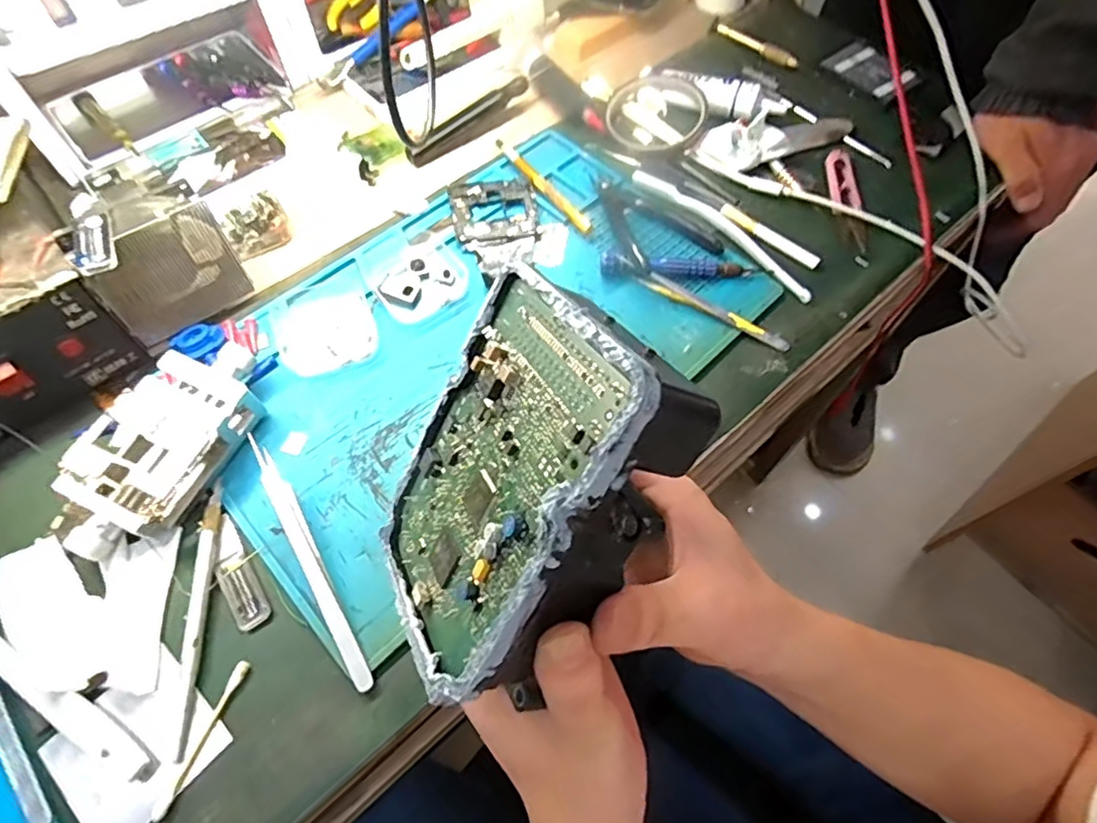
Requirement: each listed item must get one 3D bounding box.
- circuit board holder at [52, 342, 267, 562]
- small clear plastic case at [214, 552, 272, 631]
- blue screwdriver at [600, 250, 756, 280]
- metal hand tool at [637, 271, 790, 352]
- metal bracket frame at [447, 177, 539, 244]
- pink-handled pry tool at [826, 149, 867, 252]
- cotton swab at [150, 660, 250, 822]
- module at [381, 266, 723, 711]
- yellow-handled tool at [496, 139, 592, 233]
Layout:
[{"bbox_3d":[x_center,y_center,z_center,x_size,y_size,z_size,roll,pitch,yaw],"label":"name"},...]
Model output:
[{"bbox_3d":[-0.225,0.019,0.353,0.064,0.034,0.134,29,65,13],"label":"circuit board holder"},{"bbox_3d":[-0.169,0.099,0.330,0.018,0.004,0.041,-31,67,-16],"label":"small clear plastic case"},{"bbox_3d":[0.094,-0.106,0.438,0.110,0.013,0.018,0,62,-2],"label":"blue screwdriver"},{"bbox_3d":[0.117,-0.072,0.423,0.112,0.009,0.011,31,66,14],"label":"metal hand tool"},{"bbox_3d":[-0.043,-0.158,0.469,0.065,0.005,0.060,-7,63,-5],"label":"metal bracket frame"},{"bbox_3d":[0.239,-0.174,0.482,0.021,0.007,0.104,5,62,1],"label":"pink-handled pry tool"},{"bbox_3d":[-0.171,0.160,0.296,0.007,0.004,0.072,19,64,8],"label":"cotton swab"},{"bbox_3d":[-0.010,0.026,0.219,0.036,0.137,0.101,14,22,-36],"label":"module"},{"bbox_3d":[-0.007,-0.183,0.480,0.011,0.011,0.123,-30,67,-16],"label":"yellow-handled tool"}]

